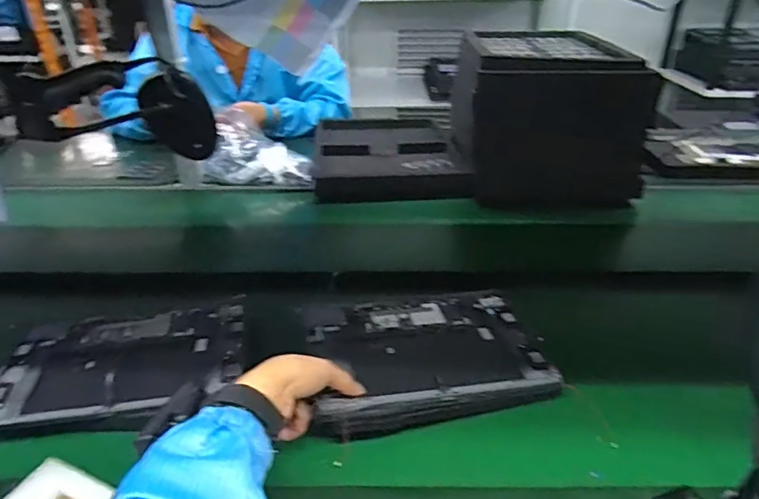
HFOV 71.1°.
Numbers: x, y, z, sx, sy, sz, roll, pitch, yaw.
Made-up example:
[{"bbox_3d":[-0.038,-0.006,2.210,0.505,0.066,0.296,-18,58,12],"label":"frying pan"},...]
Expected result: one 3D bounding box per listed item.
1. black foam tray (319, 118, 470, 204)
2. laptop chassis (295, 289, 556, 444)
[{"bbox_3d":[0.018,-0.191,1.105,0.292,0.055,0.366,-3,30,-3],"label":"black foam tray"},{"bbox_3d":[0.049,0.110,0.589,0.254,0.035,0.192,-8,30,-12],"label":"laptop chassis"}]

